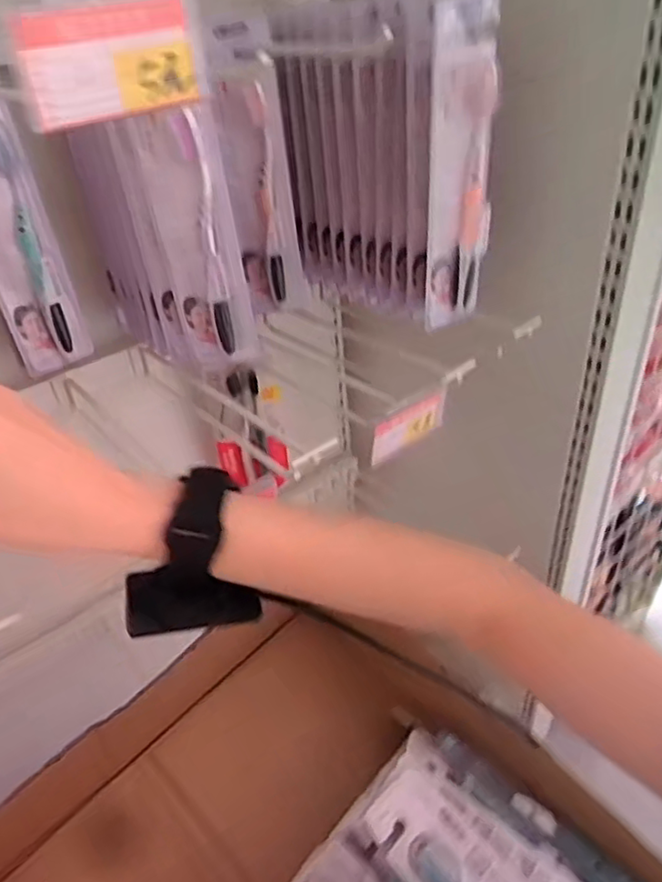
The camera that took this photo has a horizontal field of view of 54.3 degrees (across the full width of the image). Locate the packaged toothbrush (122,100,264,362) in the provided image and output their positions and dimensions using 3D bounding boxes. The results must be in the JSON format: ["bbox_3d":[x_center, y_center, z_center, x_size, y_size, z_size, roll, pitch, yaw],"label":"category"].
[{"bbox_3d":[-0.096,-0.140,0.472,0.062,0.184,0.018,-2,38,5],"label":"packaged toothbrush"}]

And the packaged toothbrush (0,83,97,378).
[{"bbox_3d":[-0.243,-0.157,0.493,0.059,0.226,0.016,-22,41,-20],"label":"packaged toothbrush"}]

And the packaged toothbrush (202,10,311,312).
[{"bbox_3d":[-0.059,-0.217,0.537,0.054,0.227,0.024,3,39,11],"label":"packaged toothbrush"}]

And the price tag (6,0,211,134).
[{"bbox_3d":[-0.084,-0.151,0.256,0.077,0.038,0.008,-30,40,-27],"label":"price tag"}]

